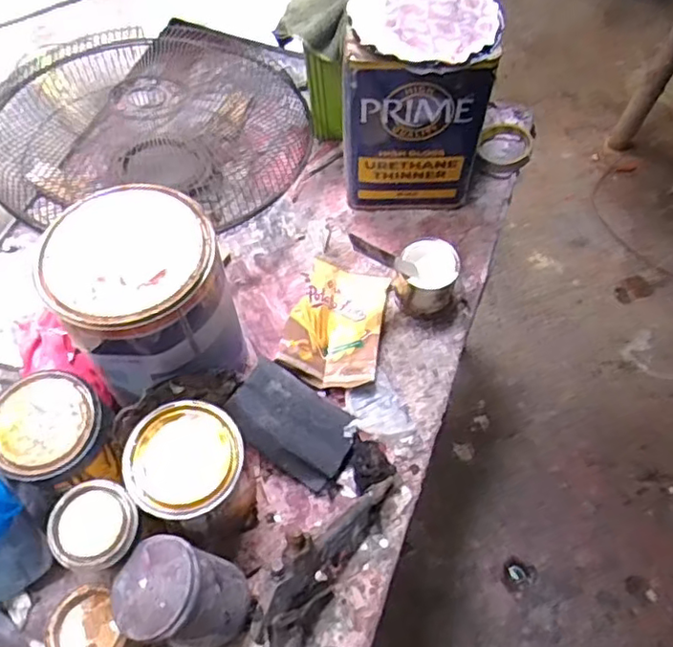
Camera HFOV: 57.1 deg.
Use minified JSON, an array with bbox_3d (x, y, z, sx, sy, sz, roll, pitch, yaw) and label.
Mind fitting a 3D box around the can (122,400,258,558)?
[{"bbox_3d":[-0.138,0.155,0.606,0.101,0.139,0.109,0,61,-1],"label":"can"}]

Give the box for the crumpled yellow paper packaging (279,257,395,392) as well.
[{"bbox_3d":[0.002,-0.006,0.741,0.105,0.045,0.162,11,63,2],"label":"crumpled yellow paper packaging"}]

